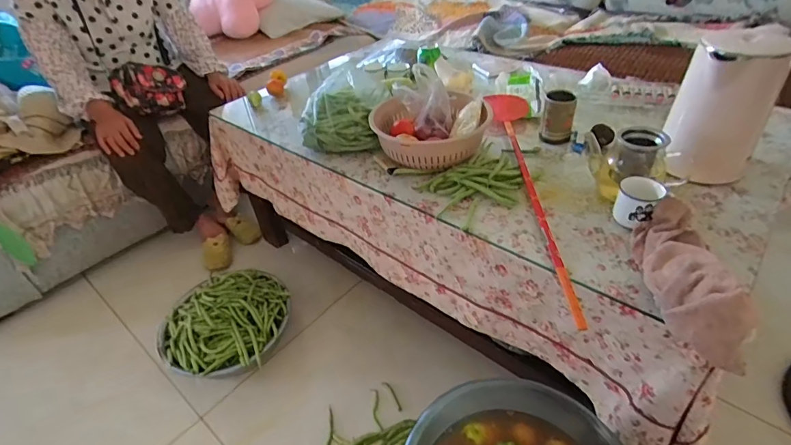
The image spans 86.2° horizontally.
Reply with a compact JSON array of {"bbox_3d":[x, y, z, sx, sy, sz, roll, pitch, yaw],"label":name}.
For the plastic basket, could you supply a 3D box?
[{"bbox_3d":[0.076,-0.183,0.872,0.231,0.101,0.178,-15,41,-11],"label":"plastic basket"}]

